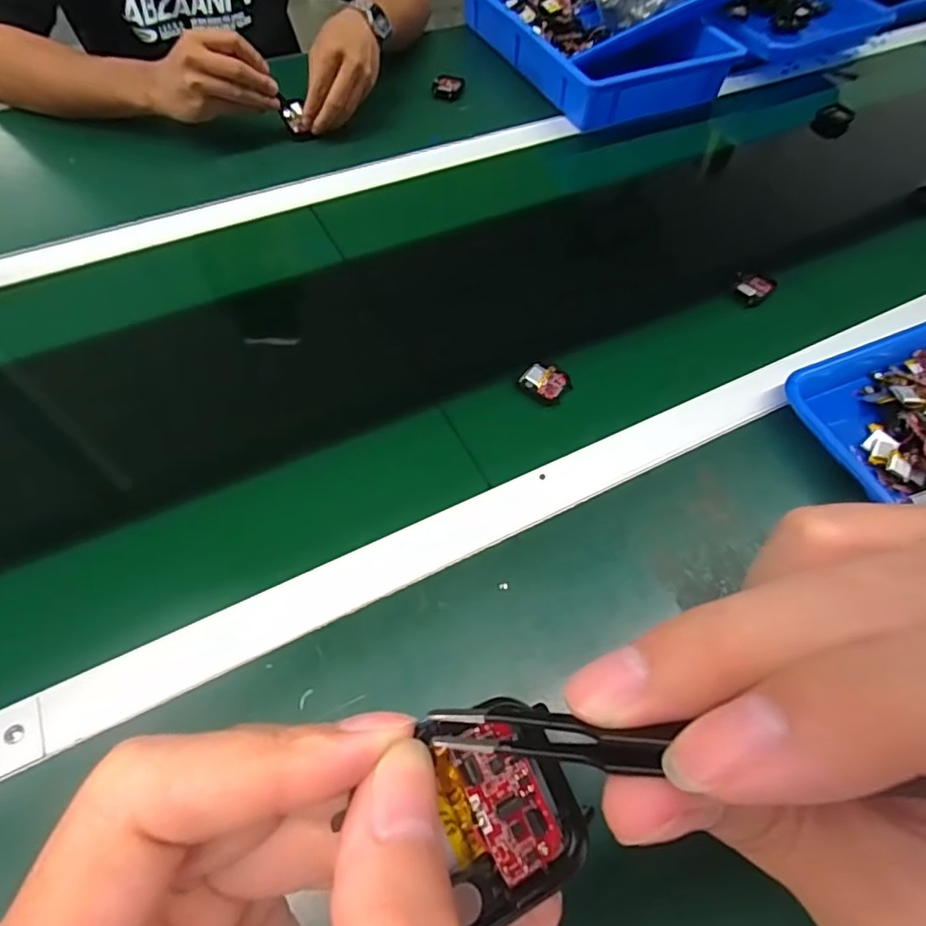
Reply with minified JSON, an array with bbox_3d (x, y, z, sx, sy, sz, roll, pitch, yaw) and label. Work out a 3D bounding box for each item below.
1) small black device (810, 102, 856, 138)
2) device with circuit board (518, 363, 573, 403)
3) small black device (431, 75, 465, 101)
[{"bbox_3d":[0.505,-0.469,0.769,0.045,0.031,0.041,31,62,15],"label":"small black device"},{"bbox_3d":[0.074,-0.073,0.505,0.043,0.009,0.033,36,63,17],"label":"device with circuit board"},{"bbox_3d":[-0.020,-0.504,0.754,0.042,0.018,0.037,5,59,0],"label":"small black device"}]

